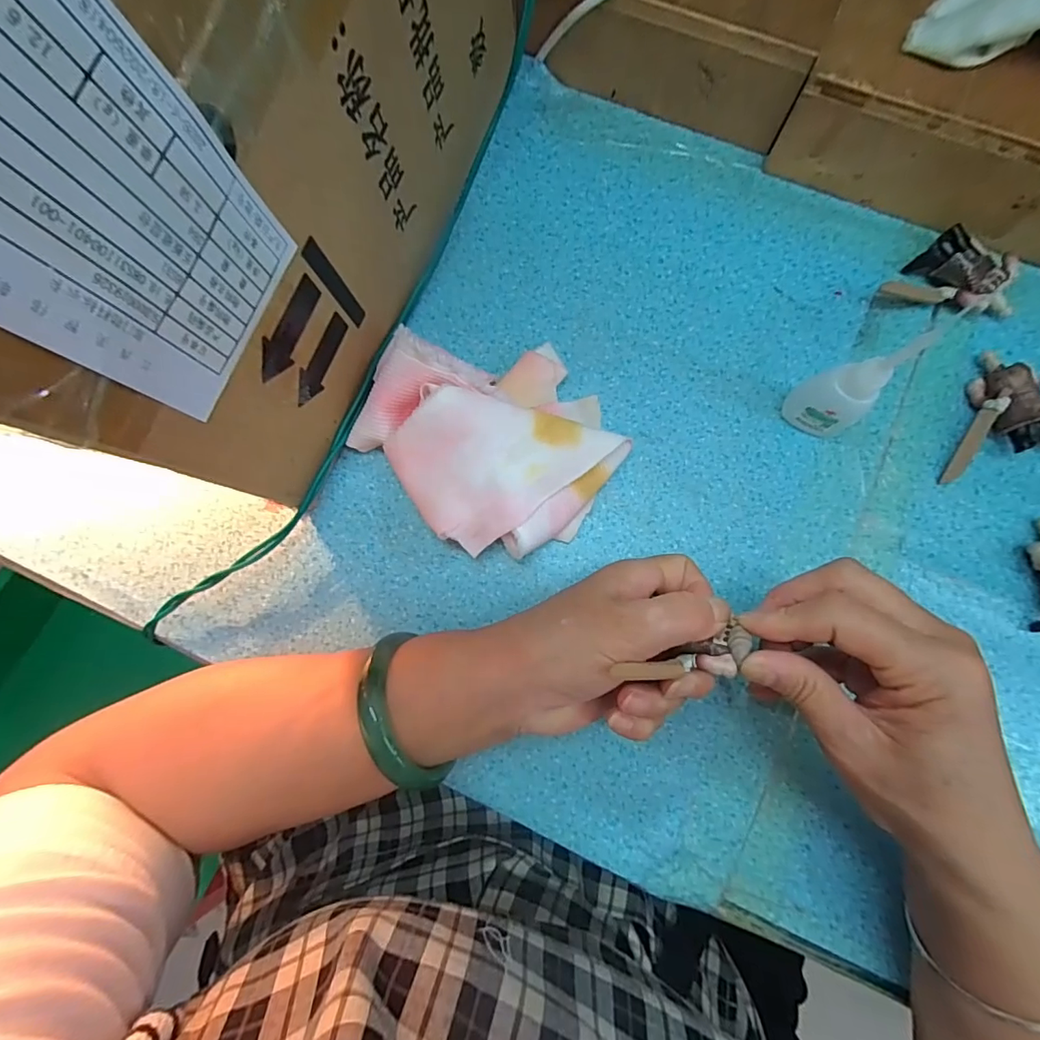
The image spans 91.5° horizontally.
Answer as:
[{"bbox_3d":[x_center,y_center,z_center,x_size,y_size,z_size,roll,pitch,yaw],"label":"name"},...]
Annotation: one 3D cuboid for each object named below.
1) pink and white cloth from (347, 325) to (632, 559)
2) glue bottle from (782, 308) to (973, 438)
[{"bbox_3d":[-0.014,-0.047,0.280,0.122,0.050,0.133,-39,82,-3],"label":"pink and white cloth"},{"bbox_3d":[0.165,-0.066,0.250,0.023,0.099,0.031,-25,82,-1],"label":"glue bottle"}]

